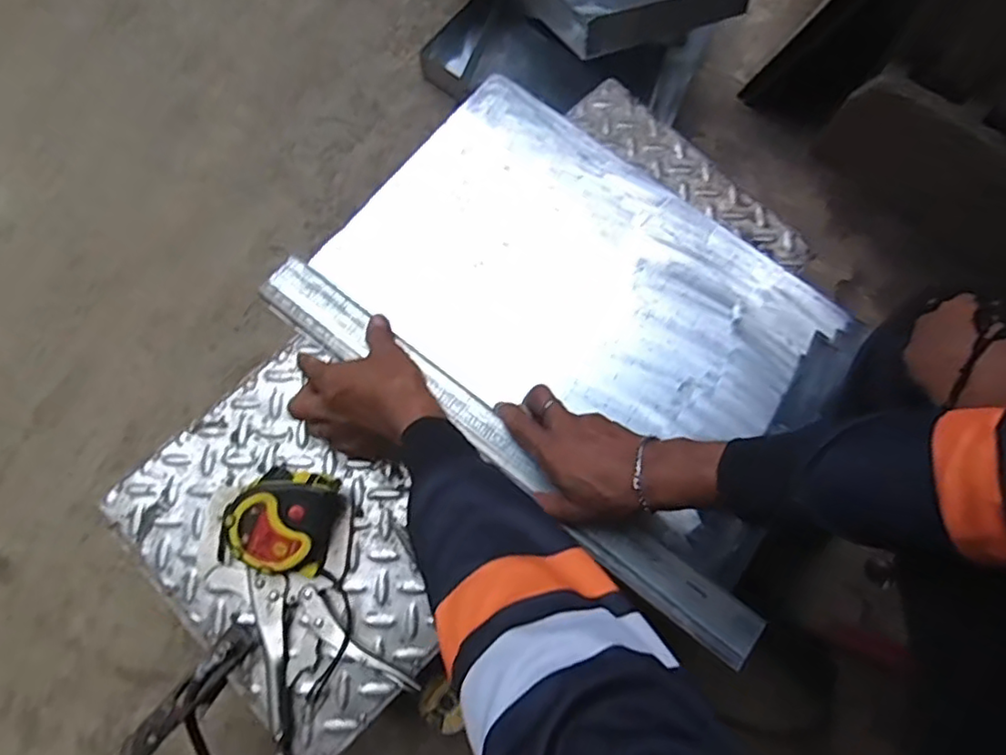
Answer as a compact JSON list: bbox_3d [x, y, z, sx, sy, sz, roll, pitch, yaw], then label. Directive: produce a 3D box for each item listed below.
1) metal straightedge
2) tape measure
[{"bbox_3d":[-0.004,0.063,0.548,0.519,0.014,0.048,37,75,7],"label":"metal straightedge"},{"bbox_3d":[-0.181,0.116,0.511,0.083,0.053,0.084,1,73,-2],"label":"tape measure"}]

